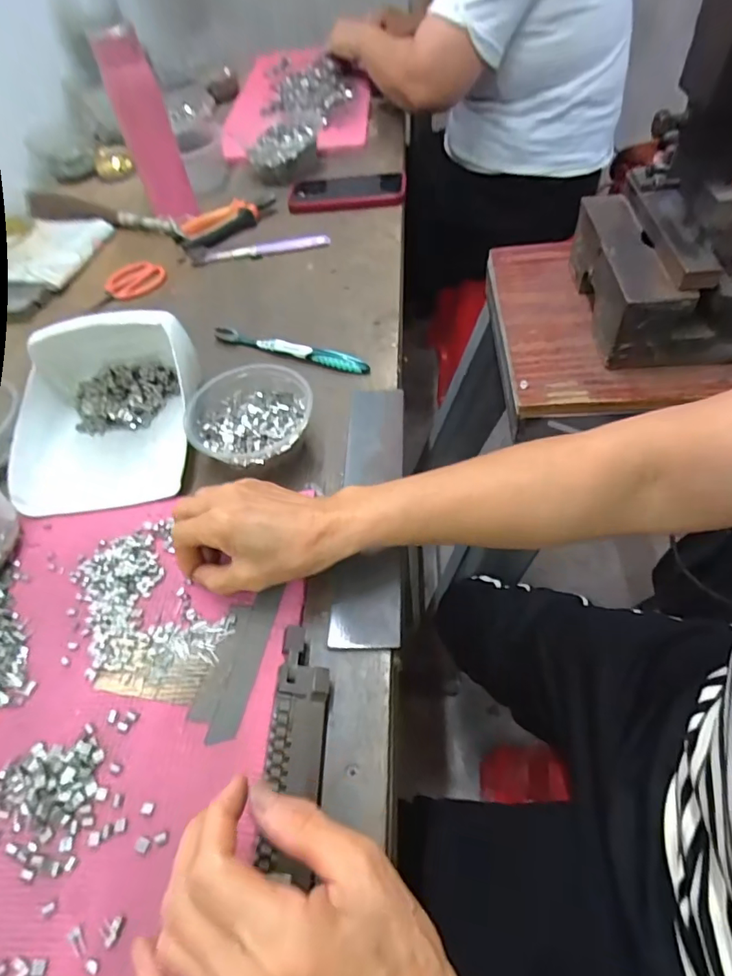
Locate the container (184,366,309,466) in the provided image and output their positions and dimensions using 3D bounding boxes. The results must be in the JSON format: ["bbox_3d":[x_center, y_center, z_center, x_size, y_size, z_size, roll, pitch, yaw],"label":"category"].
[{"bbox_3d":[-0.098,-0.054,0.447,0.103,0.051,0.101,-4,53,5],"label":"container"}]

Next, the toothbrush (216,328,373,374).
[{"bbox_3d":[-0.082,-0.148,0.538,0.182,0.015,0.010,17,57,20],"label":"toothbrush"}]

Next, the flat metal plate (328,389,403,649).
[{"bbox_3d":[0.005,0.007,0.420,0.051,0.010,0.247,-7,54,15],"label":"flat metal plate"}]

